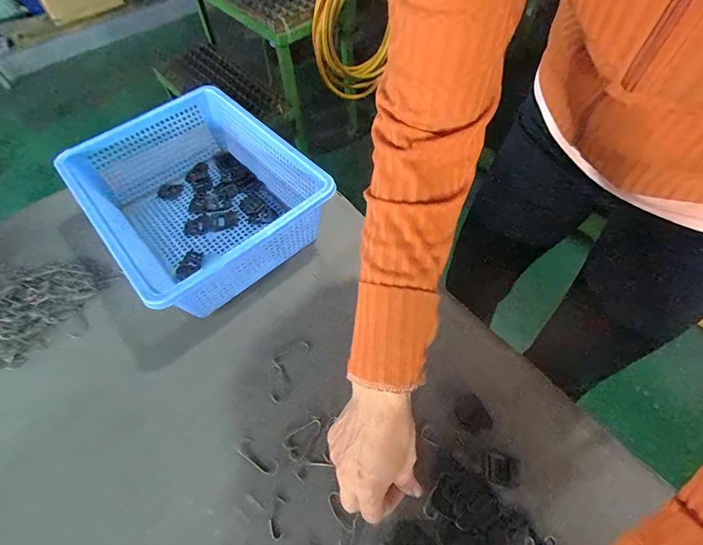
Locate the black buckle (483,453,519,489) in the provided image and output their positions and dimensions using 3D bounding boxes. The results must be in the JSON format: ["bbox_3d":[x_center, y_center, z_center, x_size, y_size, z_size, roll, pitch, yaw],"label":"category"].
[{"bbox_3d":[0.140,0.185,0.345,0.030,0.004,0.028,16,60,14],"label":"black buckle"}]

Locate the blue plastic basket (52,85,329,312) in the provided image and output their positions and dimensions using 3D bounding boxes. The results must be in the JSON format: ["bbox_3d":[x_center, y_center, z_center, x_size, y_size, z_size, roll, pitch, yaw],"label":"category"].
[{"bbox_3d":[-0.198,-0.097,0.488,0.234,0.100,0.298,-37,63,-18],"label":"blue plastic basket"}]

